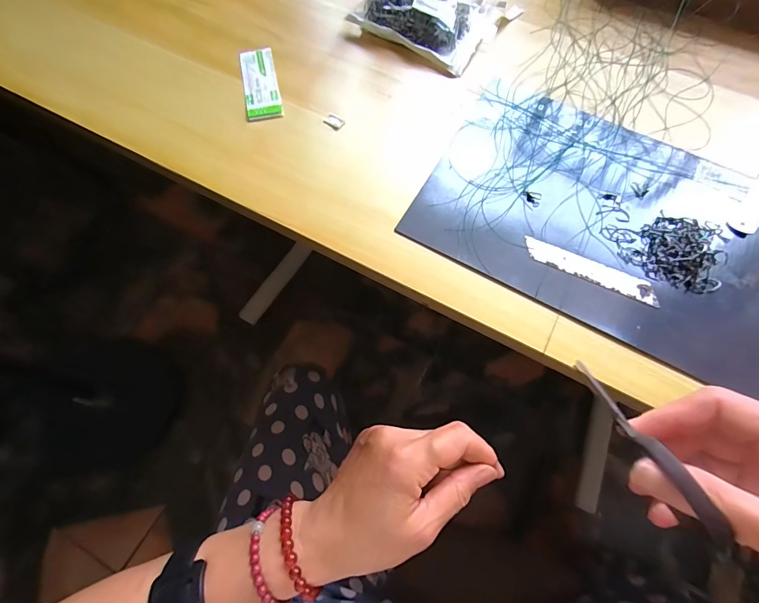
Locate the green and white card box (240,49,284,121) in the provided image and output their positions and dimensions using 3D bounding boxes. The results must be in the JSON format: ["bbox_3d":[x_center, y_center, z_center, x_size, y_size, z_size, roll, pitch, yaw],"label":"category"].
[{"bbox_3d":[-0.110,-0.202,0.357,0.030,0.009,0.088,-10,65,-6],"label":"green and white card box"}]

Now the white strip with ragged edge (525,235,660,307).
[{"bbox_3d":[0.158,-0.024,0.287,0.099,0.004,0.018,23,66,10],"label":"white strip with ragged edge"}]

